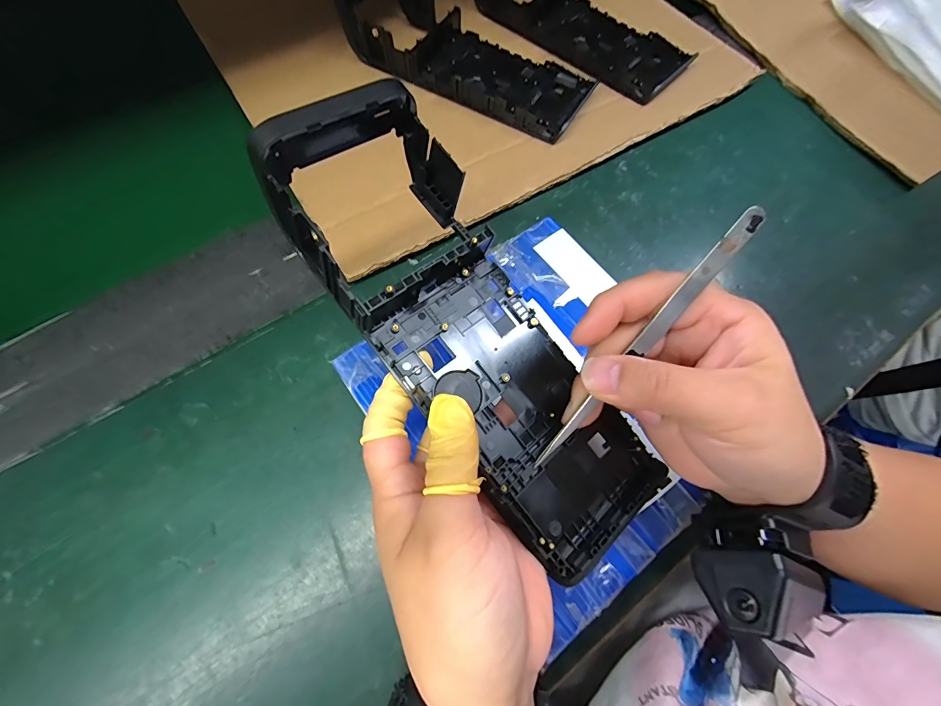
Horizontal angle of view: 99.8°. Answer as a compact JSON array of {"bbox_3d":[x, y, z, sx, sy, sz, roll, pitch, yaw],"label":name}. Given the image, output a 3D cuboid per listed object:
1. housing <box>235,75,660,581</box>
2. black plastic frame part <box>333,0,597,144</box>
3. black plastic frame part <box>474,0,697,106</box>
[{"bbox_3d":[0.002,-0.009,0.182,0.083,0.043,0.219,-36,93,-14],"label":"housing"},{"bbox_3d":[-0.005,-0.255,0.328,0.216,0.037,0.083,32,72,10],"label":"black plastic frame part"},{"bbox_3d":[0.089,-0.314,0.352,0.232,0.034,0.077,43,73,13],"label":"black plastic frame part"}]

